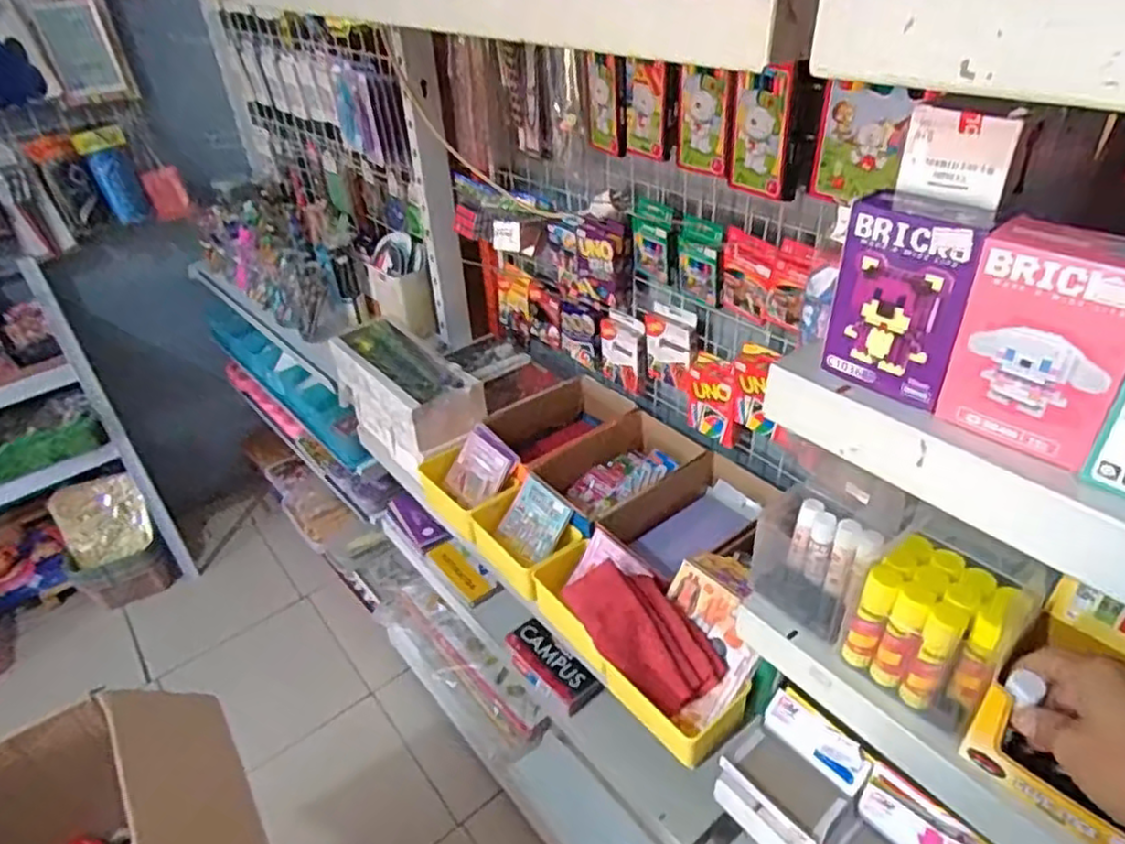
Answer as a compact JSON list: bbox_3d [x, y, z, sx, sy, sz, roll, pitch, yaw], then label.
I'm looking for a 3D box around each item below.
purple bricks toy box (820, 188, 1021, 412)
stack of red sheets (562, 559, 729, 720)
[{"bbox_3d":[0.210,-0.077,0.425,0.076,0.109,0.052,26,45,35],"label":"purple bricks toy box"},{"bbox_3d":[0.097,0.257,0.859,0.105,0.027,0.198,-41,69,-1],"label":"stack of red sheets"}]

